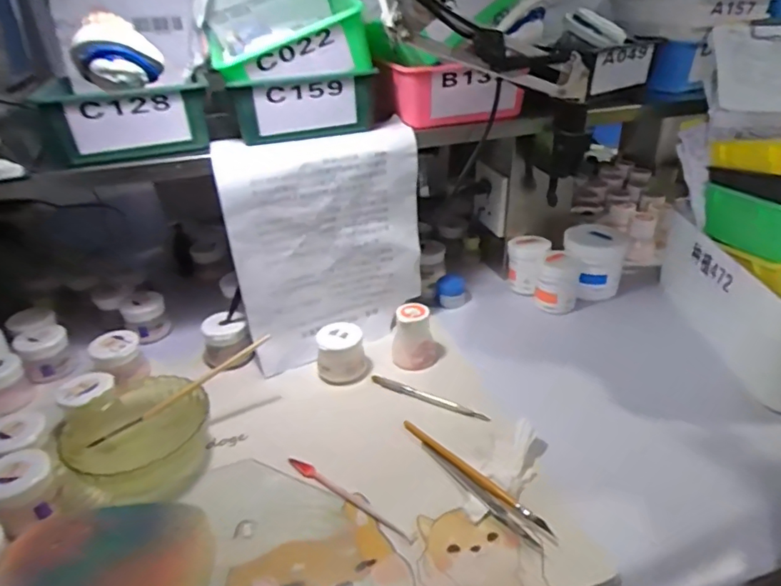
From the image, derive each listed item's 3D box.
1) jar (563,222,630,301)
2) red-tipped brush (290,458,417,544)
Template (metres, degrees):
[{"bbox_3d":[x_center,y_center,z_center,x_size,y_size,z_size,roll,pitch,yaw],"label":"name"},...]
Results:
[{"bbox_3d":[0.268,-0.044,0.715,0.071,0.082,0.069,-2,31,1],"label":"jar"},{"bbox_3d":[-0.037,0.172,0.455,0.140,0.007,0.009,19,37,32],"label":"red-tipped brush"}]

